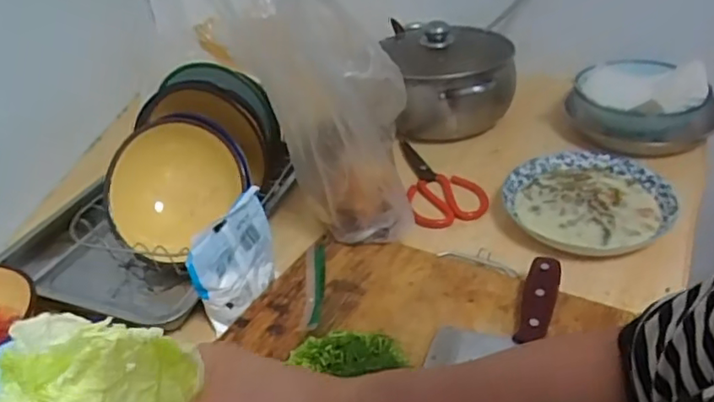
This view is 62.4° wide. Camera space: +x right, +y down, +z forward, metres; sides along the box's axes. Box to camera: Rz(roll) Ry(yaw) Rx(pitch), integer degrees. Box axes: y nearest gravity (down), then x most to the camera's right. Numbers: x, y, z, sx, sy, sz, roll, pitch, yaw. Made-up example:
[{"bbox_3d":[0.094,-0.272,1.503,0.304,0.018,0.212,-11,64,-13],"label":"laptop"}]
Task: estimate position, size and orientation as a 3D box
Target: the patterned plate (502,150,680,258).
[{"bbox_3d":[0.289,-0.005,0.729,0.178,0.027,0.185,-5,35,4],"label":"patterned plate"}]

